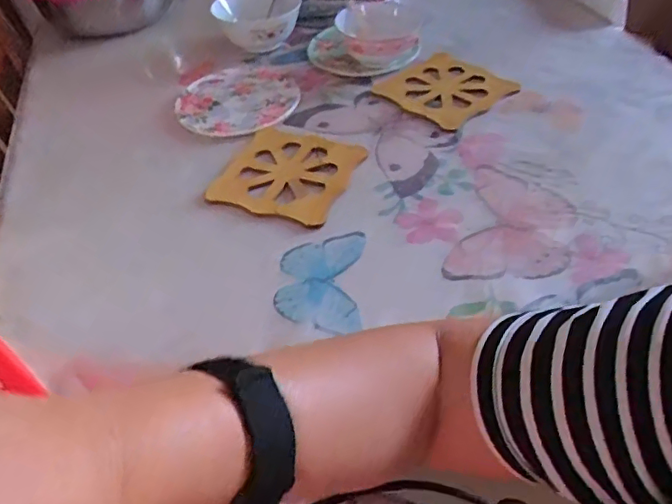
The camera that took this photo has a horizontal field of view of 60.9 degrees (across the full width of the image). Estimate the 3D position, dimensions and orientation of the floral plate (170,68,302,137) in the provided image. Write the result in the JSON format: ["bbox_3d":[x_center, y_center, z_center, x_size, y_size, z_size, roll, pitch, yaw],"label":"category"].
[{"bbox_3d":[-0.125,-0.197,0.742,0.152,0.019,0.145,-3,44,3],"label":"floral plate"}]

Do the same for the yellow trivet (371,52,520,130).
[{"bbox_3d":[0.143,-0.217,0.746,0.152,0.015,0.137,-34,51,-26],"label":"yellow trivet"}]

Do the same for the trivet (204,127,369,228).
[{"bbox_3d":[-0.054,-0.091,0.637,0.139,0.011,0.143,14,47,19],"label":"trivet"}]

